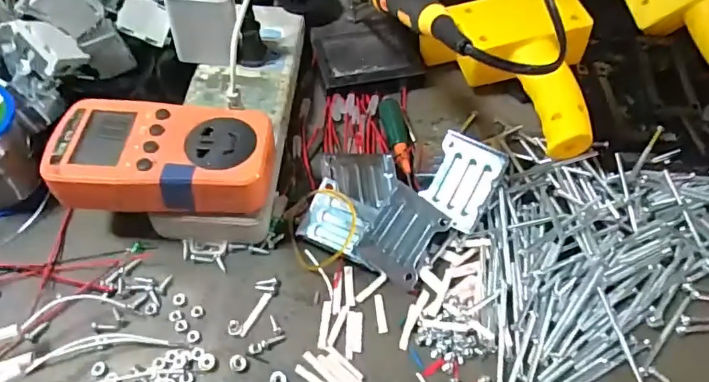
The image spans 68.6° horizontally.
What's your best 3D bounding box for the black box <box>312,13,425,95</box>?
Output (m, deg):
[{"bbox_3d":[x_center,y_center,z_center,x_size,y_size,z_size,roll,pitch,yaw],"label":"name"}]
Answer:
[{"bbox_3d":[0.012,-0.119,0.453,0.089,0.012,0.083,-9,56,-10],"label":"black box"}]

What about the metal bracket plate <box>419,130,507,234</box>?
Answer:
[{"bbox_3d":[0.074,-0.006,0.359,0.043,0.006,0.061,24,84,13],"label":"metal bracket plate"}]

